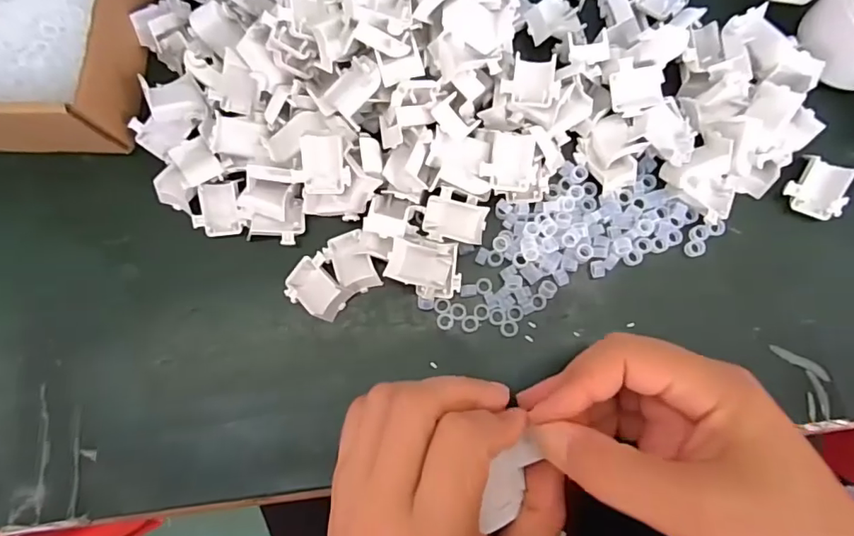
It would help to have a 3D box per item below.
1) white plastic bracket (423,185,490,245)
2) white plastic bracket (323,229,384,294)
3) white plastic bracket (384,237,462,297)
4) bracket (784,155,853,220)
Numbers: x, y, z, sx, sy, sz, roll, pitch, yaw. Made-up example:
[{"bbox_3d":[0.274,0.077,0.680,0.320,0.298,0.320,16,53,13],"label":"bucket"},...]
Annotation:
[{"bbox_3d":[0.016,-0.027,0.281,0.033,0.009,0.027,10,82,3],"label":"white plastic bracket"},{"bbox_3d":[-0.041,-0.003,0.281,0.022,0.011,0.033,-23,81,-1],"label":"white plastic bracket"},{"bbox_3d":[-0.001,0.000,0.274,0.037,0.019,0.029,1,82,2],"label":"white plastic bracket"},{"bbox_3d":[0.208,-0.044,0.276,0.028,0.009,0.032,12,82,4],"label":"bracket"}]

